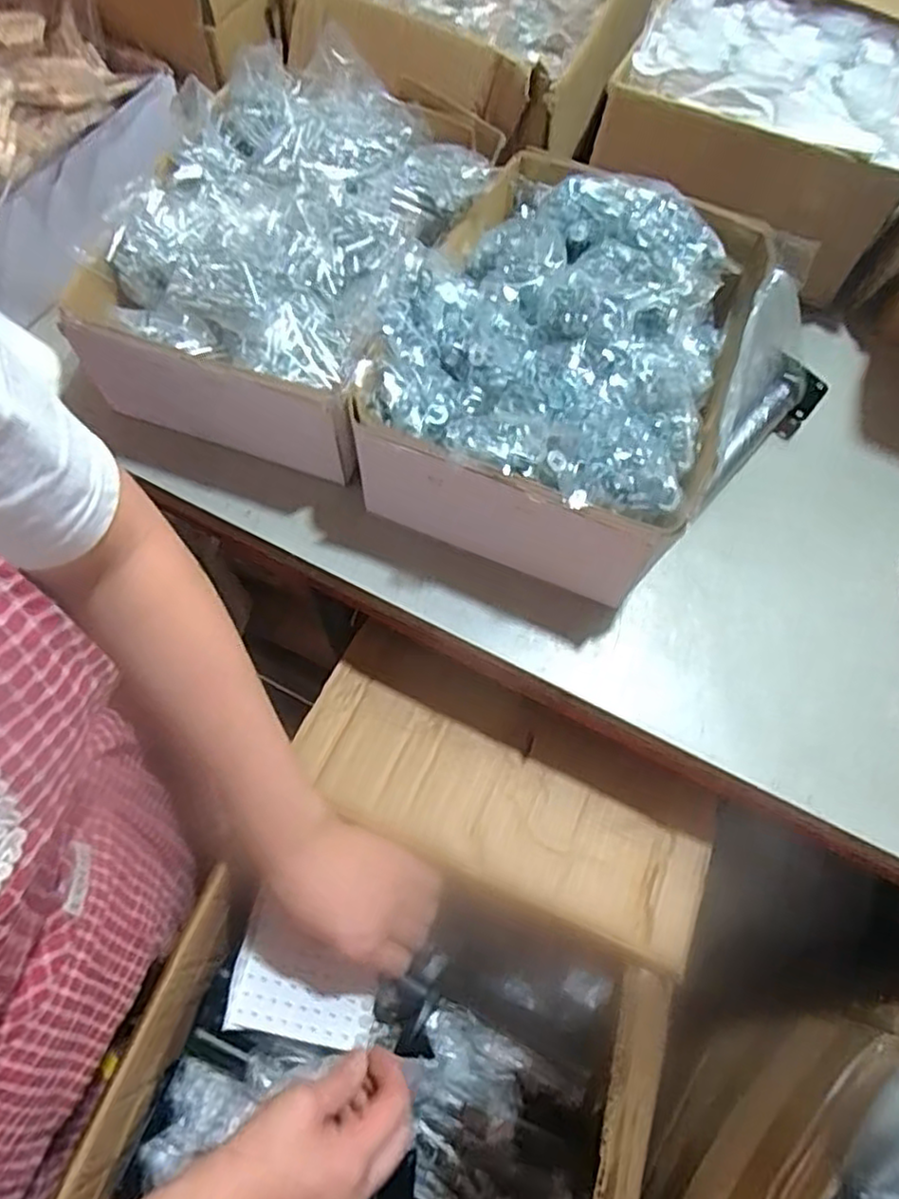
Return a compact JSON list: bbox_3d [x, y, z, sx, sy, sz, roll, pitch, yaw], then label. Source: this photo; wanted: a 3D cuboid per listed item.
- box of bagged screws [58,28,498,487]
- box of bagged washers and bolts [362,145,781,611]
[{"bbox_3d":[-0.115,-0.259,0.535,0.231,0.108,0.291,18,68,6],"label":"box of bagged screws"},{"bbox_3d":[0.082,-0.175,0.510,0.220,0.134,0.284,22,68,7],"label":"box of bagged washers and bolts"}]

